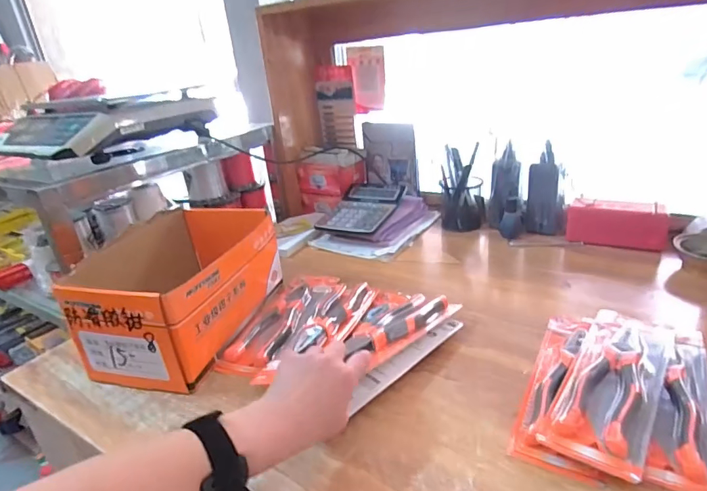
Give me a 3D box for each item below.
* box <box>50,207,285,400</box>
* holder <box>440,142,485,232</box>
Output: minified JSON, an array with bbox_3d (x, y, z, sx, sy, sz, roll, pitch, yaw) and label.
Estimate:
[{"bbox_3d":[-0.237,0.051,0.680,0.184,0.144,0.321,1,25,16],"label":"box"},{"bbox_3d":[0.227,-0.119,0.942,0.084,0.163,0.075,0,25,14],"label":"holder"}]

